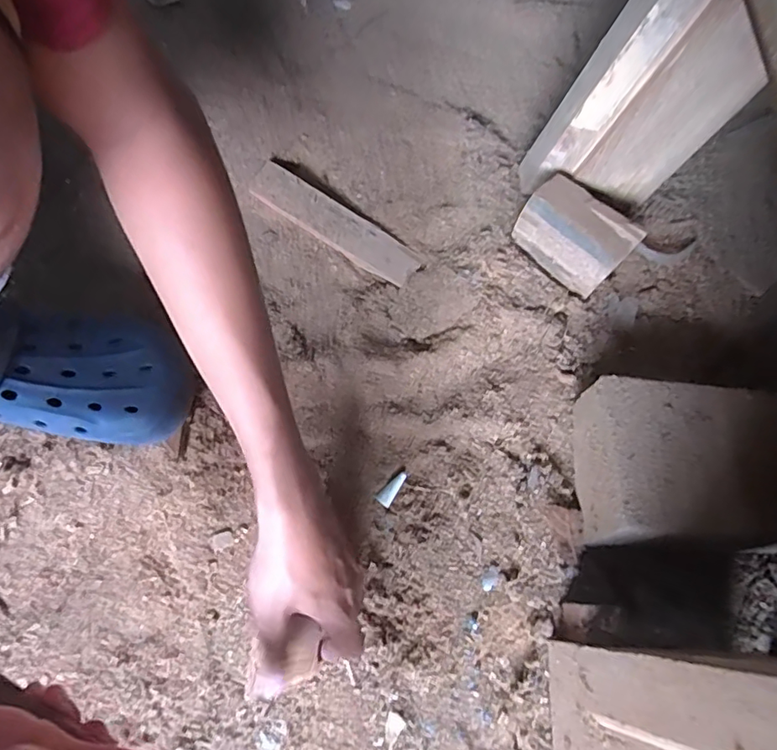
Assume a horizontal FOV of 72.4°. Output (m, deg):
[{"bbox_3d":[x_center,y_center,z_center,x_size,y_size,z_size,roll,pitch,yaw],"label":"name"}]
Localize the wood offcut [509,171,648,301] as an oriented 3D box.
[{"bbox_3d":[0.182,-0.138,0.515,0.104,0.053,0.067,39,72,13],"label":"wood offcut"}]

